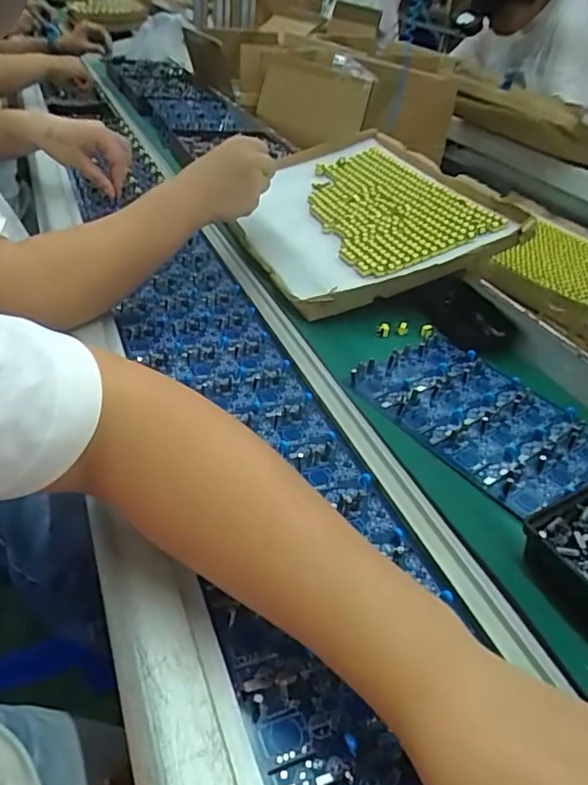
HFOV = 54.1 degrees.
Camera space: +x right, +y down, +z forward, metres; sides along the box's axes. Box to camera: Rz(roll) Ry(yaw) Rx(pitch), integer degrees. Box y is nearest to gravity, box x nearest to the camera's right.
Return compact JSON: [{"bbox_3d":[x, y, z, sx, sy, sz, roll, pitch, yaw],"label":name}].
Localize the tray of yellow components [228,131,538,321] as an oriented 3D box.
[{"bbox_3d":[0.069,-0.209,0.662,0.259,0.029,0.314,-25,48,-10],"label":"tray of yellow components"}]

